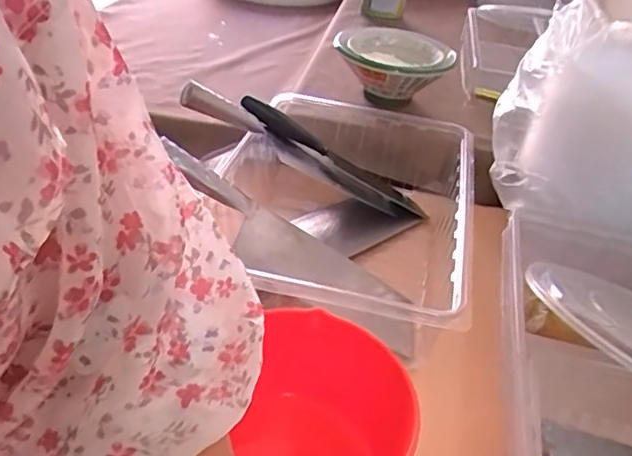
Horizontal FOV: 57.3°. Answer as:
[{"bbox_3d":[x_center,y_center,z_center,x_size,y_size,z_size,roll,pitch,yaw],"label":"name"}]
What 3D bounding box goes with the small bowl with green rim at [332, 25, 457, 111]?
[{"bbox_3d":[0.115,-0.241,0.899,0.171,0.087,0.166,4,38,-3],"label":"small bowl with green rim"}]

